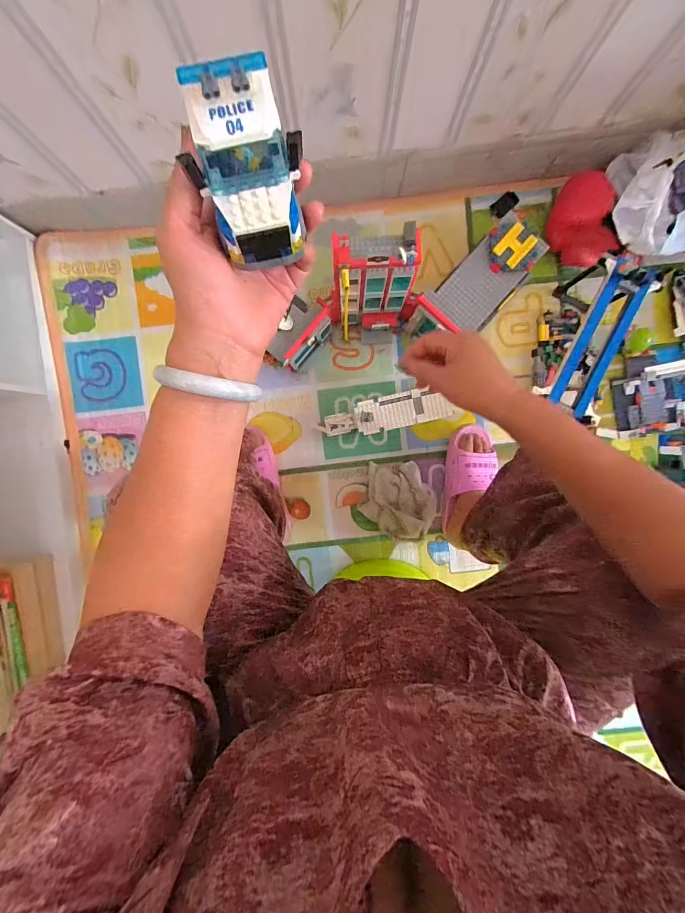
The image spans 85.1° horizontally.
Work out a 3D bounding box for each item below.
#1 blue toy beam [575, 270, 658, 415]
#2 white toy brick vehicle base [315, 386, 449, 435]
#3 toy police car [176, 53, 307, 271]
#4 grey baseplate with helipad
[{"bbox_3d":[0.440,-0.179,0.603,0.021,0.024,0.247,23,93,0],"label":"blue toy beam"},{"bbox_3d":[0.081,-0.085,0.739,0.243,0.082,0.070,-13,93,2],"label":"white toy brick vehicle base"},{"bbox_3d":[-0.052,-0.167,0.220,0.054,0.046,0.082,-7,96,1],"label":"toy police car"},{"bbox_3d":[0.251,-0.317,0.651,0.108,0.023,0.199,42,101,6],"label":"grey baseplate with helipad"}]

